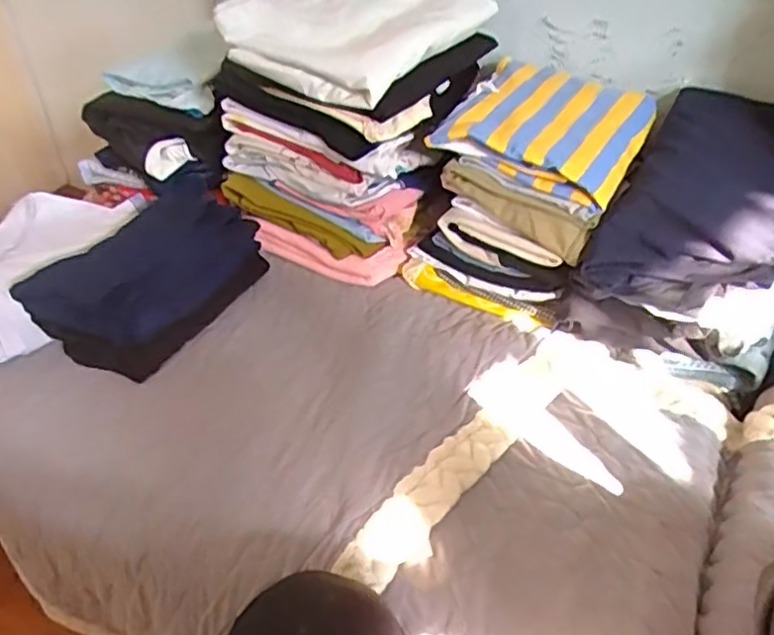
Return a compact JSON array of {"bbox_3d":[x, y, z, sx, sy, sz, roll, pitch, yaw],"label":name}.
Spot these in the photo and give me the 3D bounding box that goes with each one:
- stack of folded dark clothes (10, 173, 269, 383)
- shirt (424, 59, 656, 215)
[{"bbox_3d":[-0.265,-0.051,0.750,0.170,0.085,0.230,19,44,21],"label":"stack of folded dark clothes"},{"bbox_3d":[0.190,-0.222,0.764,0.206,0.054,0.208,21,49,22],"label":"shirt"}]

